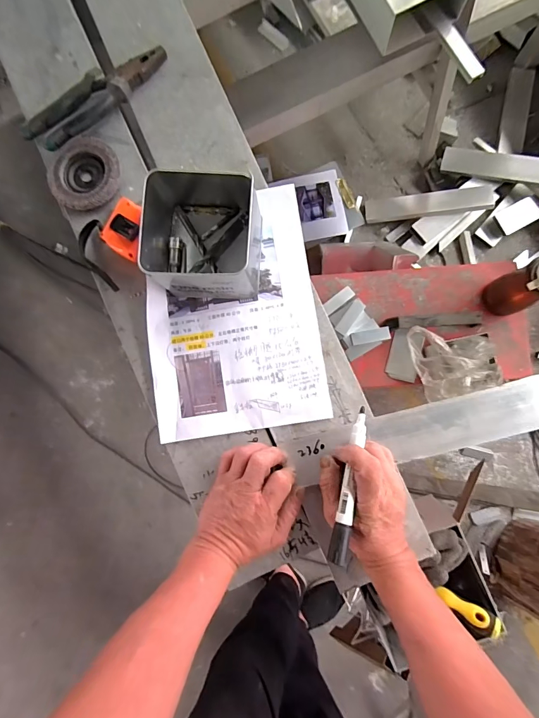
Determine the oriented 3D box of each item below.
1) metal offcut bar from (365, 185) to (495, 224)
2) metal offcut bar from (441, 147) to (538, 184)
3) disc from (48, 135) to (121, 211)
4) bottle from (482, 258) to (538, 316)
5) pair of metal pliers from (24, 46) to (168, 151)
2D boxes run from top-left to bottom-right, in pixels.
[{"bbox_3d":[0.484,-0.475,1.115,0.358,0.025,0.075,-3,95,16],"label":"metal offcut bar"},{"bbox_3d":[0.694,-0.566,1.062,0.350,0.022,0.072,15,99,12],"label":"metal offcut bar"},{"bbox_3d":[-0.239,-0.239,0.472,0.089,0.017,0.093,0,85,5],"label":"disc"},{"bbox_3d":[0.462,-0.131,0.656,0.073,0.170,0.071,-37,83,0],"label":"bottle"},{"bbox_3d":[-0.225,-0.345,0.475,0.203,0.018,0.053,-36,84,1],"label":"pair of metal pliers"}]

